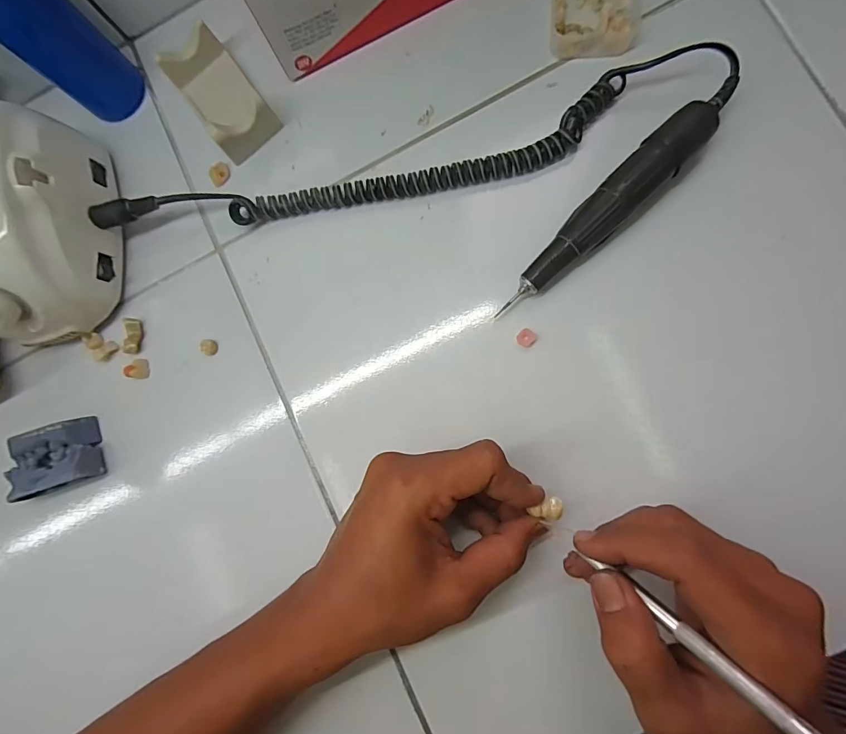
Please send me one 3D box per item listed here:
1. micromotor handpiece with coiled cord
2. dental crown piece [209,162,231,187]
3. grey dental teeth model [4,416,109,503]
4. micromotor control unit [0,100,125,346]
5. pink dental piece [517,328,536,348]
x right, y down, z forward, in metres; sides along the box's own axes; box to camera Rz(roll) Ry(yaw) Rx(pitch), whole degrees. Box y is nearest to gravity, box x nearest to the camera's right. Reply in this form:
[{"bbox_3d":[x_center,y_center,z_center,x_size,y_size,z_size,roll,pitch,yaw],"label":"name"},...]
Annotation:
[{"bbox_3d":[-0.010,-0.094,0.277,0.413,0.030,0.134,-13,85,5],"label":"micromotor handpiece with coiled cord"},{"bbox_3d":[-0.150,-0.143,0.309,0.010,0.011,0.016,37,91,7],"label":"dental crown piece"},{"bbox_3d":[-0.260,0.064,0.295,0.051,0.028,0.043,-19,84,5],"label":"grey dental teeth model"},{"bbox_3d":[-0.274,-0.091,0.282,0.097,0.081,0.140,-13,85,5],"label":"micromotor control unit"},{"bbox_3d":[0.068,-0.019,0.272,0.011,0.004,0.011,0,86,6],"label":"pink dental piece"}]

